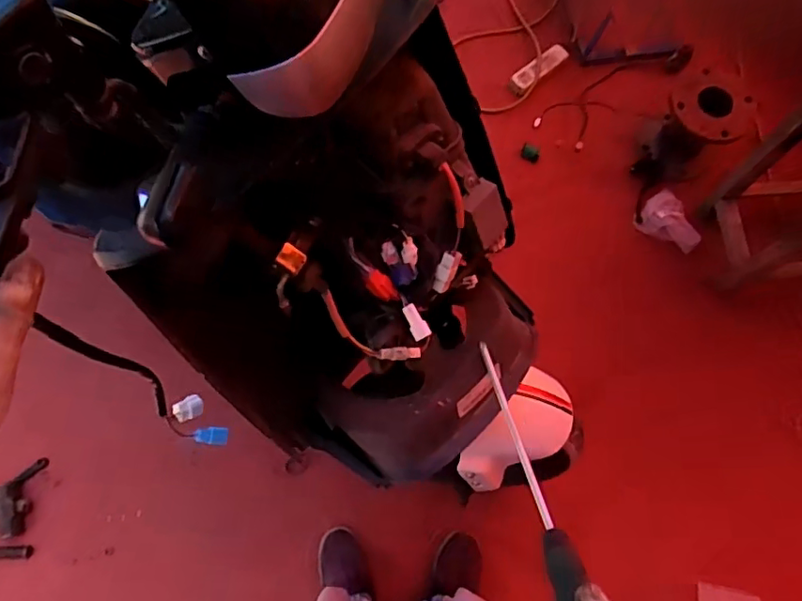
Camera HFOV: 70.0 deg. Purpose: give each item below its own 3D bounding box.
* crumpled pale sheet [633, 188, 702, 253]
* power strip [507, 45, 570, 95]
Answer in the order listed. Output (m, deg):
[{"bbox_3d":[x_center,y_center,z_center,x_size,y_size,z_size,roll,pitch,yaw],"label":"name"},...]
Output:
[{"bbox_3d":[0.693,-0.198,1.471,0.126,0.087,0.154,-42,79,-11],"label":"crumpled pale sheet"},{"bbox_3d":[0.382,-0.646,1.602,0.187,0.039,0.067,-42,79,-11],"label":"power strip"}]

